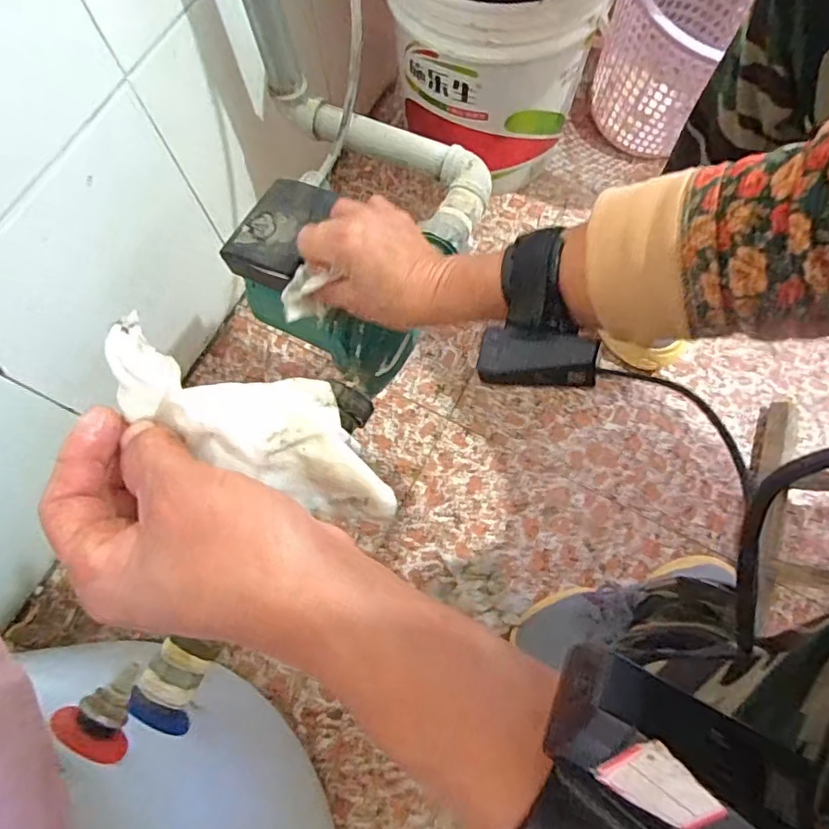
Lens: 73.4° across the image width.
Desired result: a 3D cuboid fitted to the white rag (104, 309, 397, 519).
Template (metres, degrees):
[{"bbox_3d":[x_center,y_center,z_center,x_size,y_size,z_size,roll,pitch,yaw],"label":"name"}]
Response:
[{"bbox_3d":[-0.061,0.000,0.229,0.127,0.044,0.051,29,73,-16],"label":"white rag"}]

